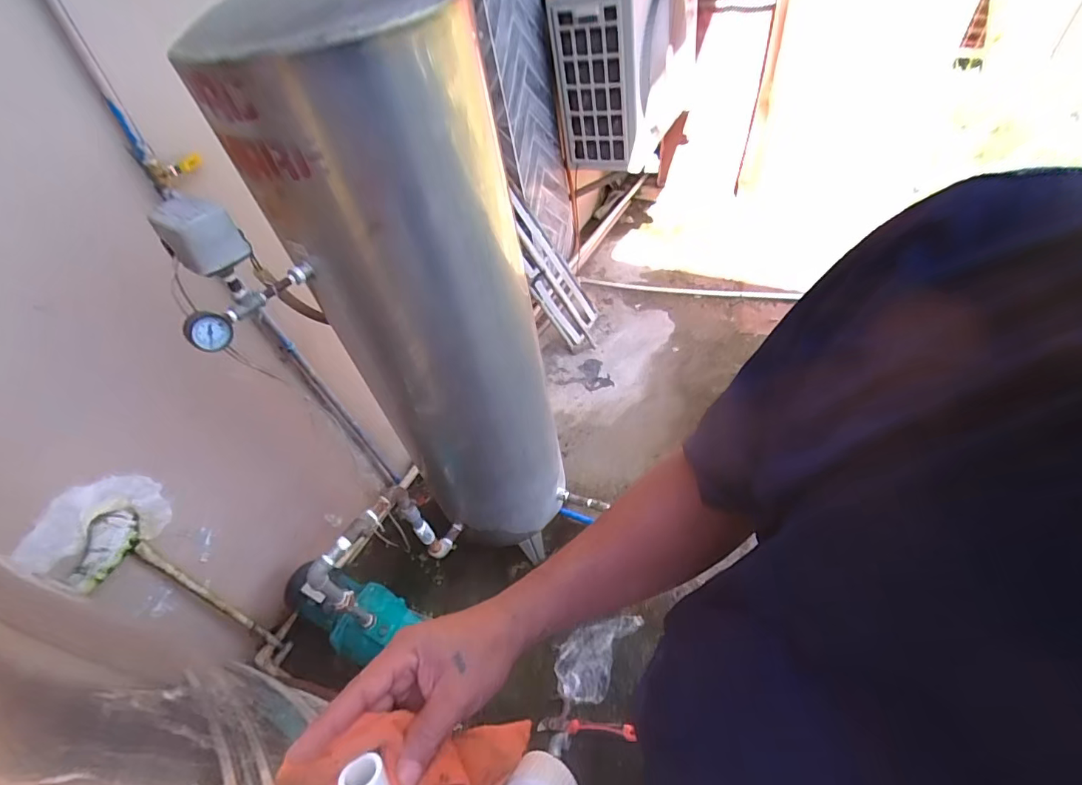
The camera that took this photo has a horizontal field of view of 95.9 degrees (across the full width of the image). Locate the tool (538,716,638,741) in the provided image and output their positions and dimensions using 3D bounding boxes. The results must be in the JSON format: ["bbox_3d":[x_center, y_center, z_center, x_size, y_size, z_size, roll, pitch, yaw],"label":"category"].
[{"bbox_3d":[0.112,0.815,1.188,0.236,0.021,0.034,2,49,7],"label":"tool"}]

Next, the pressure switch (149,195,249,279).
[{"bbox_3d":[-0.417,-0.191,0.599,0.075,0.072,0.082,-40,51,-22],"label":"pressure switch"}]

